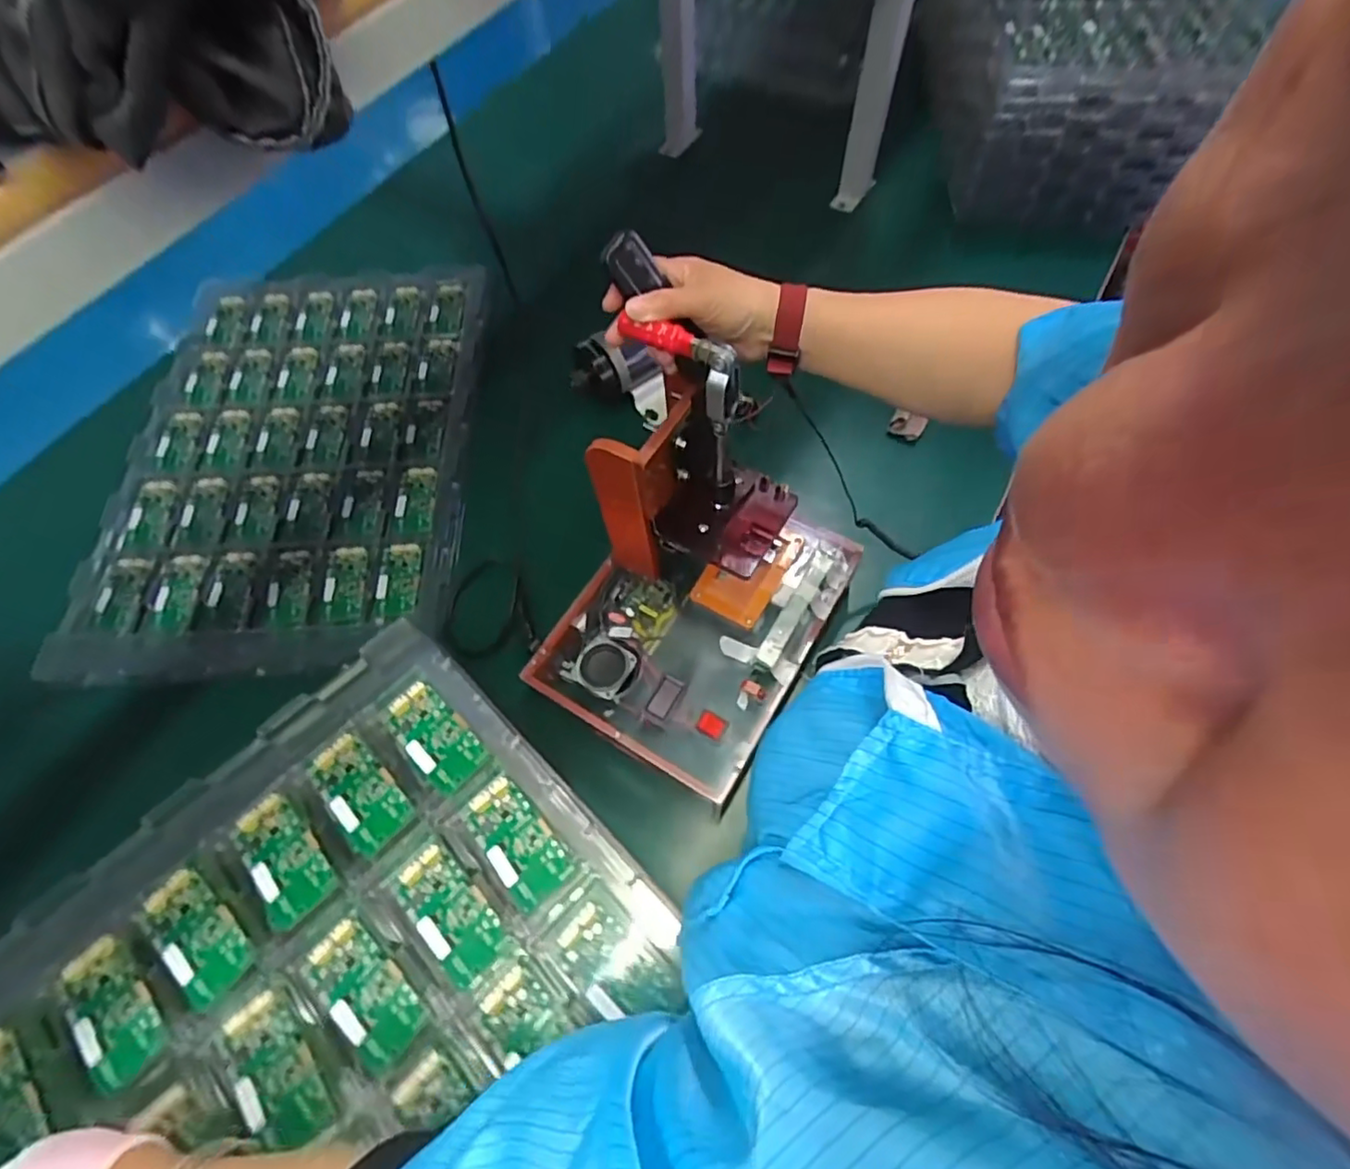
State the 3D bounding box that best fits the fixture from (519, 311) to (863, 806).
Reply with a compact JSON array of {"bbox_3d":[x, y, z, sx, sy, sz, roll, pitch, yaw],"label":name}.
[{"bbox_3d":[0.018,-0.015,0.552,0.234,0.327,0.294,28,68,15],"label":"fixture"}]

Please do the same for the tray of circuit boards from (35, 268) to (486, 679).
[{"bbox_3d":[-0.508,-0.188,0.844,0.444,0.046,0.634,-4,64,1],"label":"tray of circuit boards"}]

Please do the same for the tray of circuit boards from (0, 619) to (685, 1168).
[{"bbox_3d":[-0.170,0.380,0.402,0.447,0.036,0.658,-41,69,-16],"label":"tray of circuit boards"}]

